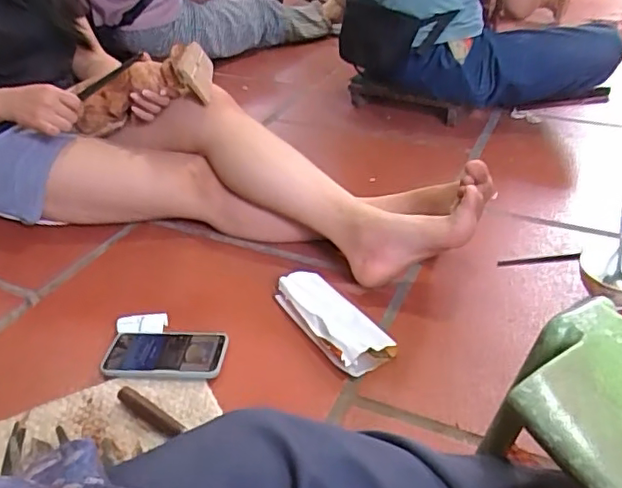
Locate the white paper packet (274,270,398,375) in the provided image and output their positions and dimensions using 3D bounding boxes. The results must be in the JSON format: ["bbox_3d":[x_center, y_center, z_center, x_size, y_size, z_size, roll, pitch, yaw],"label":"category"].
[{"bbox_3d":[0.026,0.105,0.831,0.078,0.030,0.200,-21,40,-25],"label":"white paper packet"}]

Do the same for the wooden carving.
[{"bbox_3d":[-0.301,-0.258,1.024,0.268,0.105,0.076,-21,31,16],"label":"wooden carving"}]

